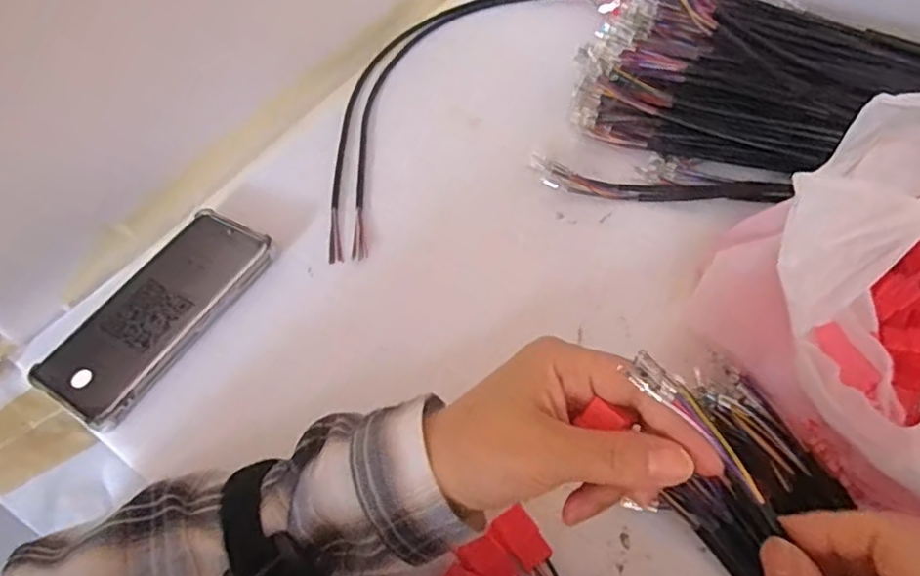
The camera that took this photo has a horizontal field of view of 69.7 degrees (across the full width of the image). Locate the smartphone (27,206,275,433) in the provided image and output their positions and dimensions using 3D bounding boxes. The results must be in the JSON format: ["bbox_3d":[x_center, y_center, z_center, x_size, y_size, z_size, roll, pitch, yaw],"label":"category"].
[{"bbox_3d":[-0.203,0.011,0.441,0.076,0.010,0.160,26,62,22],"label":"smartphone"}]

